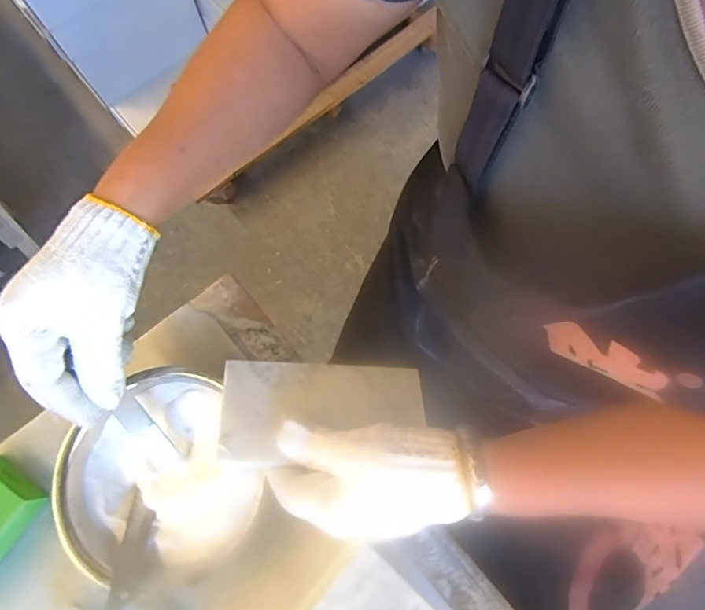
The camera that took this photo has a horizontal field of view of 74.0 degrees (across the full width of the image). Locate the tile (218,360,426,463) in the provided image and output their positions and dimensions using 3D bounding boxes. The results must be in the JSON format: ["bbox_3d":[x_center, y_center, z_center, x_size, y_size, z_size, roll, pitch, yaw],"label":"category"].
[{"bbox_3d":[-0.018,0.074,0.344,0.148,0.009,0.076,2,46,-14],"label":"tile"}]

